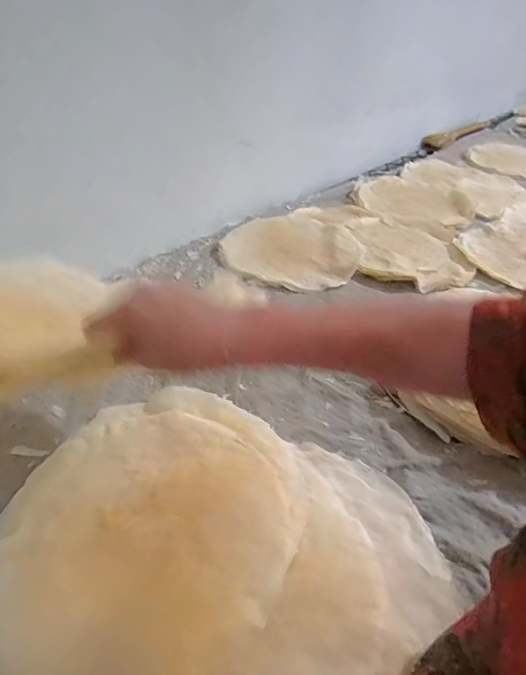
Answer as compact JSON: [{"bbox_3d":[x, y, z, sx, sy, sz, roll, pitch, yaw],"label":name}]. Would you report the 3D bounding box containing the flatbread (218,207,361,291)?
[{"bbox_3d":[0.077,-0.256,1.227,0.379,0.032,0.389,2,47,-2],"label":"flatbread"}]

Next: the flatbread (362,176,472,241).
[{"bbox_3d":[0.516,-0.464,1.503,0.370,0.037,0.370,28,45,25],"label":"flatbread"}]

